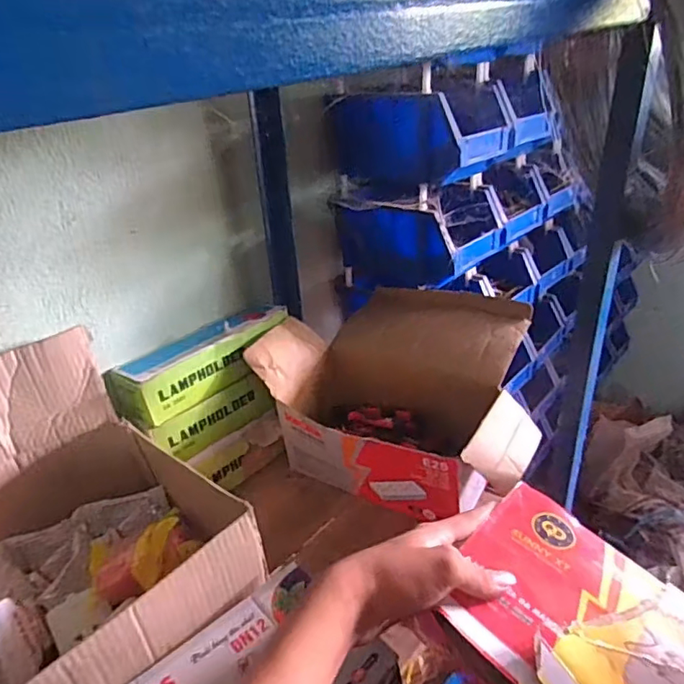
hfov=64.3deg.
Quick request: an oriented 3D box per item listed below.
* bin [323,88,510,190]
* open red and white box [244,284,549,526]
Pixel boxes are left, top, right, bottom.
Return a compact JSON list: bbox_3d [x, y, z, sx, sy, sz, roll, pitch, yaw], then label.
[{"bbox_3d":[0.118,-0.313,0.806,0.230,0.108,0.140,22,38,39],"label":"bin"},{"bbox_3d":[0.081,0.066,0.748,0.354,0.173,0.265,11,32,26],"label":"open red and white box"}]

